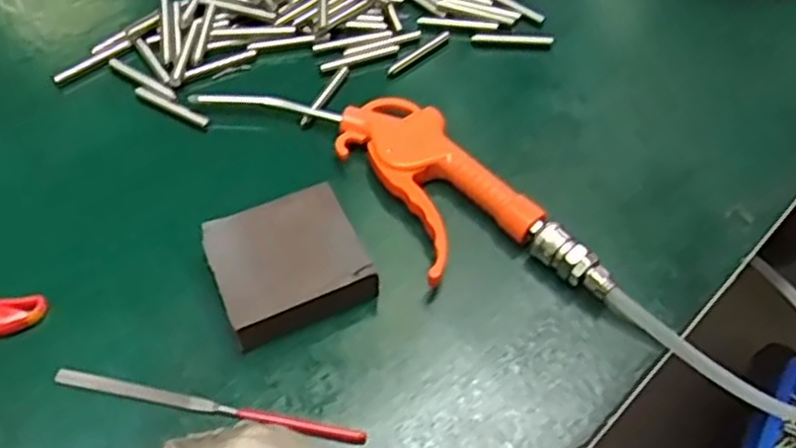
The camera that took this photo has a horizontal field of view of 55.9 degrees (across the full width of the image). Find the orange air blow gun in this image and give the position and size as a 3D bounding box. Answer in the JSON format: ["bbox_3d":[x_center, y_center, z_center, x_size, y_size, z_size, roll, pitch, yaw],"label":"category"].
[{"bbox_3d":[0.002,-0.028,0.454,0.091,0.024,0.263,-36,63,-25],"label":"orange air blow gun"}]

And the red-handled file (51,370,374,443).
[{"bbox_3d":[-0.095,0.092,0.375,0.159,0.006,0.006,11,54,5],"label":"red-handled file"}]

